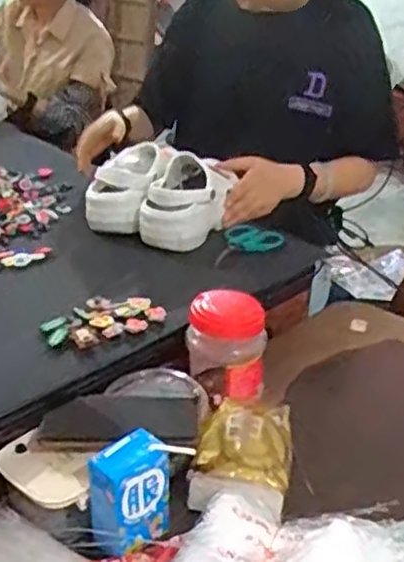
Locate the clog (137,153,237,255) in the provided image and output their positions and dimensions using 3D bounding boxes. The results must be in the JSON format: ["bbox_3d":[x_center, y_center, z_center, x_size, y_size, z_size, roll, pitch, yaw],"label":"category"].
[{"bbox_3d":[-0.022,-0.125,1.064,0.101,0.100,0.220,10,29,14],"label":"clog"}]

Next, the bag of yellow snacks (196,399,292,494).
[{"bbox_3d":[0.049,0.162,0.735,0.094,0.023,0.110,8,29,11],"label":"bag of yellow snacks"}]

